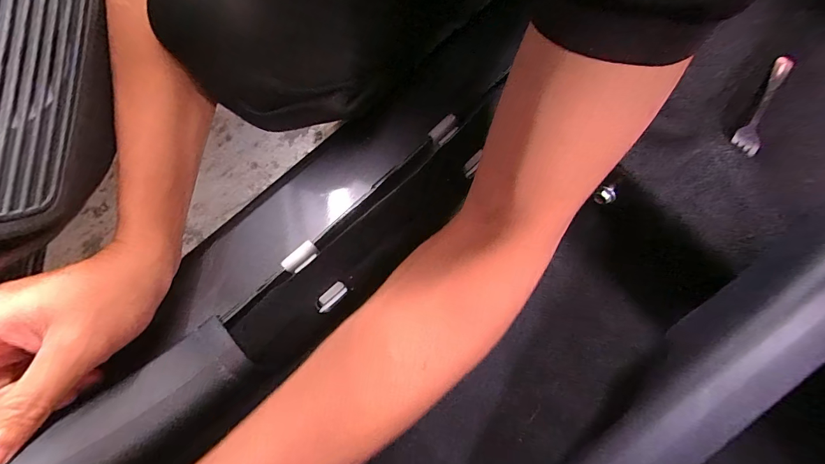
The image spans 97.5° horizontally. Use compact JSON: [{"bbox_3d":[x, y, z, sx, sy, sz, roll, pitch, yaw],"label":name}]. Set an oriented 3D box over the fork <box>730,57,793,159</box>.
[{"bbox_3d":[0.365,-0.135,0.377,0.017,0.019,0.145,33,76,11],"label":"fork"}]

